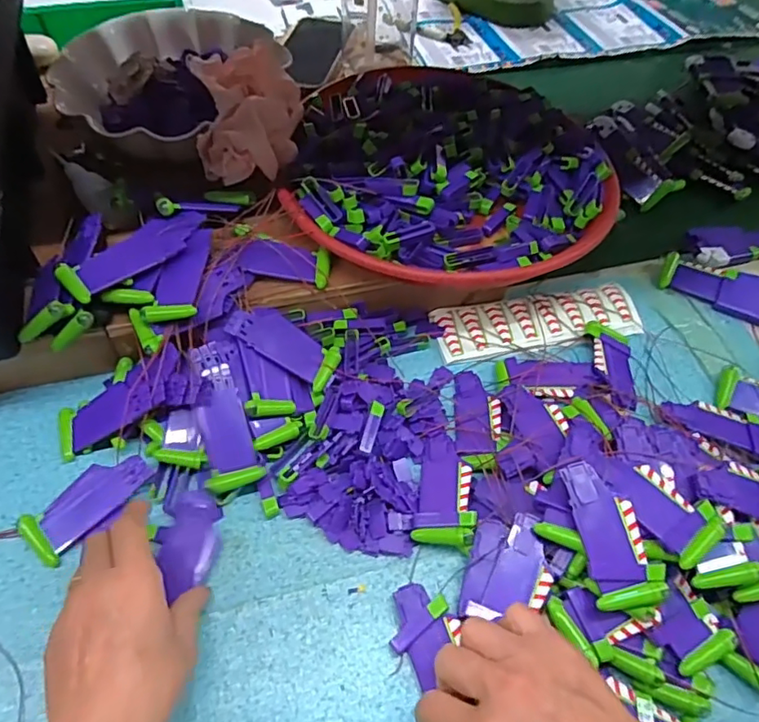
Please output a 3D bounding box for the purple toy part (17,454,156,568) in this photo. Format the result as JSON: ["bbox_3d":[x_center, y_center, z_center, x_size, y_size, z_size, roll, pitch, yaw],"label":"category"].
[{"bbox_3d":[-0.209,0.101,0.400,0.090,0.010,0.041,-38,65,-16],"label":"purple toy part"}]

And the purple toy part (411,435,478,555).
[{"bbox_3d":[0.052,0.097,0.419,0.043,0.015,0.086,-2,49,17],"label":"purple toy part"}]

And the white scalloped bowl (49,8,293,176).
[{"bbox_3d":[-0.200,-0.283,0.568,0.202,0.084,0.202,2,55,-2],"label":"white scalloped bowl"}]

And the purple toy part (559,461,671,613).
[{"bbox_3d":[0.150,0.109,0.357,0.041,0.007,0.090,-11,66,5],"label":"purple toy part"}]

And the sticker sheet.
[{"bbox_3d":[0.147,-0.039,0.520,0.192,0.010,0.057,-8,56,-9],"label":"sticker sheet"}]

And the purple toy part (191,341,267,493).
[{"bbox_3d":[-0.117,0.039,0.412,0.037,0.012,0.108,-13,79,-12],"label":"purple toy part"}]

